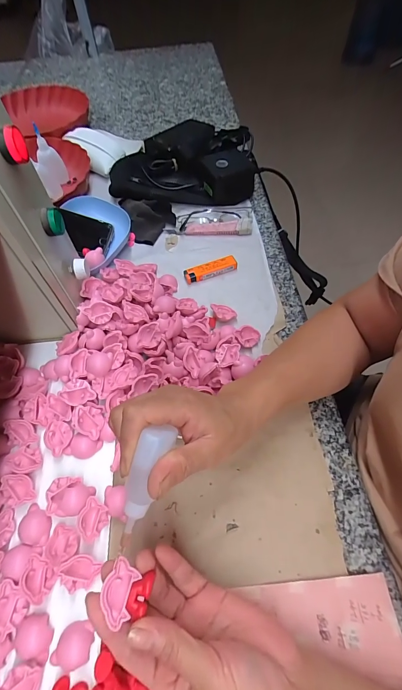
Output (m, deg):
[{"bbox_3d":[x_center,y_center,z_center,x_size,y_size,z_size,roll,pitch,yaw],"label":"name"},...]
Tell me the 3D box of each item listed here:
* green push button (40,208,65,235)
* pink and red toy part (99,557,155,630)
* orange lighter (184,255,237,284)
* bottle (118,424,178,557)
[{"bbox_3d":[-0.159,-0.133,0.336,0.012,0.027,0.026,0,59,3],"label":"green push button"},{"bbox_3d":[-0.052,0.173,0.217,0.029,0.014,0.033,3,52,26],"label":"pink and red toy part"},{"bbox_3d":[0.015,-0.116,0.478,0.083,0.013,0.024,-19,60,-9],"label":"orange lighter"},{"bbox_3d":[-0.038,0.095,0.206,0.018,0.023,0.084,20,98,14],"label":"bottle"}]

